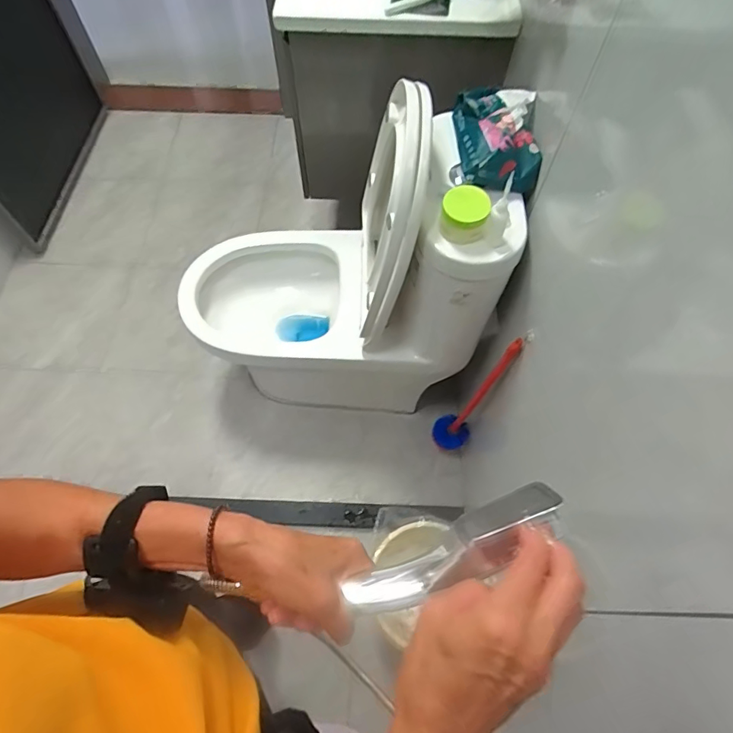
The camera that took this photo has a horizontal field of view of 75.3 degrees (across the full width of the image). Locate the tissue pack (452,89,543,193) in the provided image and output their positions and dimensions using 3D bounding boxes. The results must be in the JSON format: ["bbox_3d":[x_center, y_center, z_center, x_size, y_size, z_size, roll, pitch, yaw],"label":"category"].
[{"bbox_3d":[0.223,-0.400,0.811,0.128,0.070,0.222,3,64,1],"label":"tissue pack"}]

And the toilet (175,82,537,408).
[{"bbox_3d":[-0.088,-0.199,1.069,0.673,0.779,0.366,1,64,0],"label":"toilet"}]

